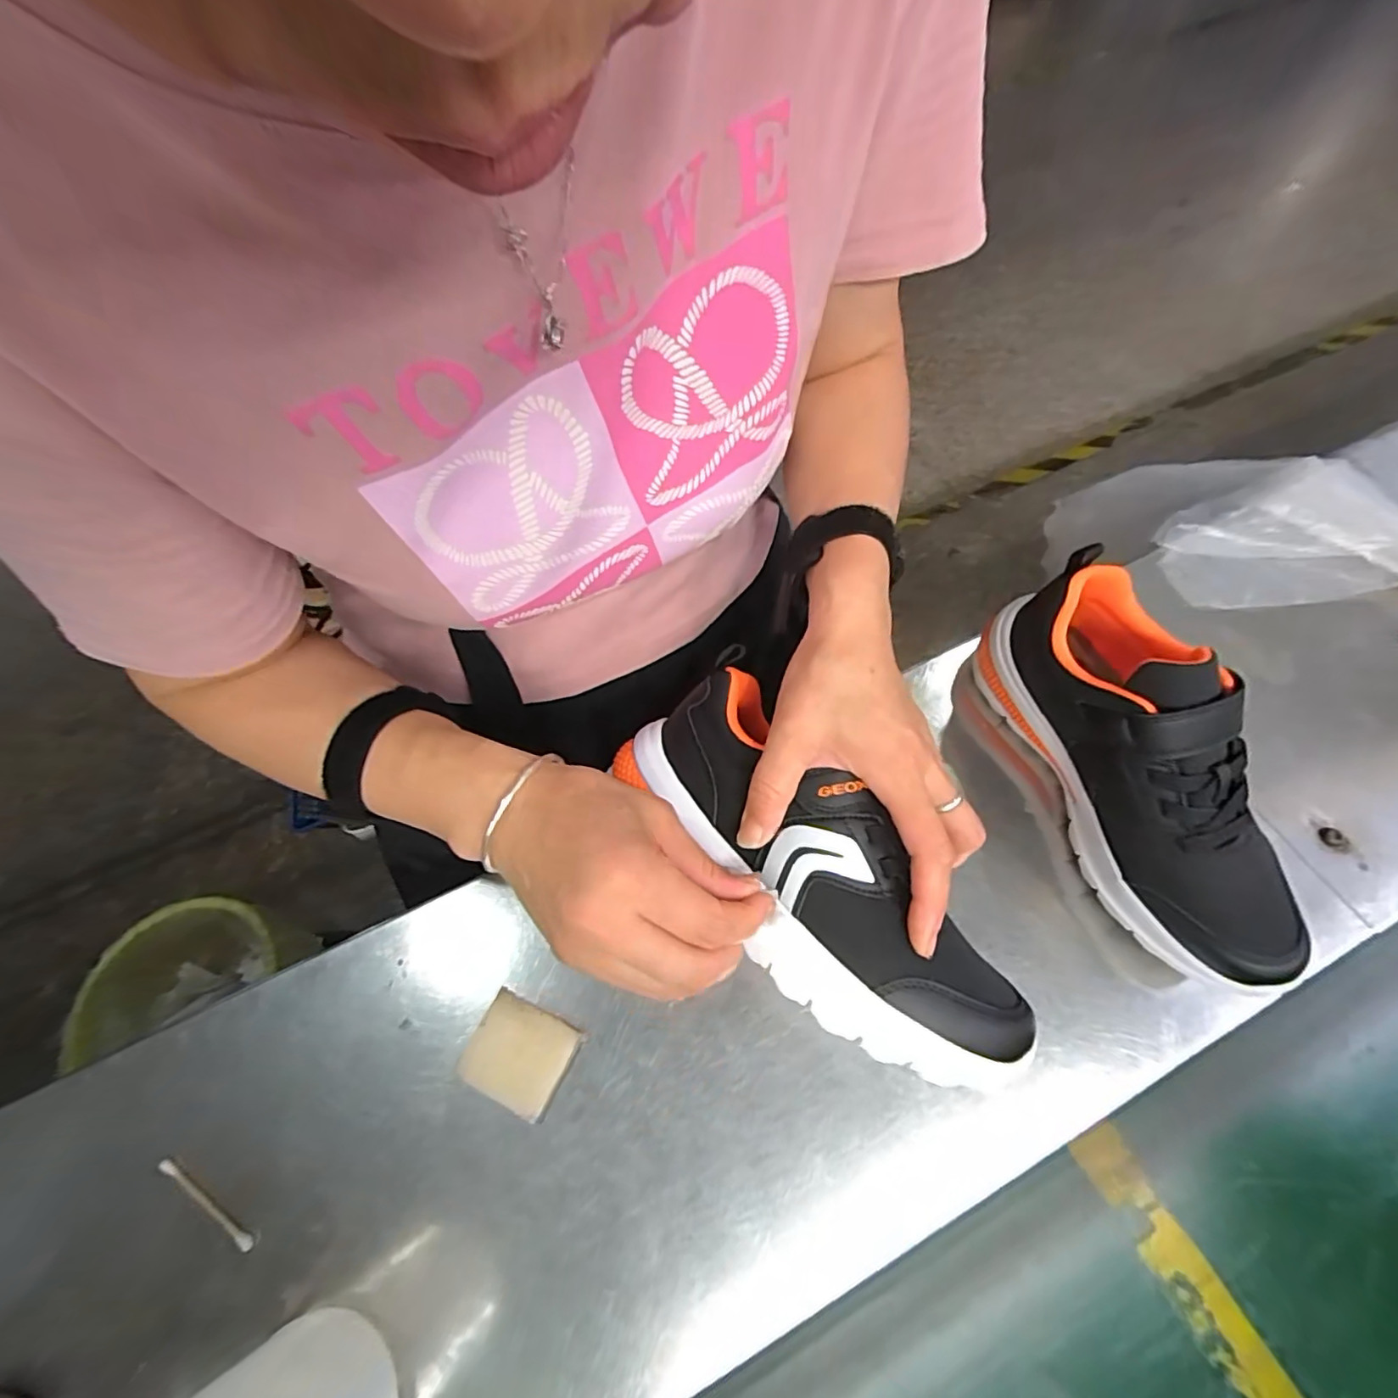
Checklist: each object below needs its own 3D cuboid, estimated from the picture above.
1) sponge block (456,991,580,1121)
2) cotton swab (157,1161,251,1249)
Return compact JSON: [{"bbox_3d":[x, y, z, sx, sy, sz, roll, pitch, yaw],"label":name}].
[{"bbox_3d":[-0.099,0.197,0.332,0.056,0.014,0.048,24,67,11],"label":"sponge block"},{"bbox_3d":[-0.254,0.260,0.307,0.067,0.006,0.008,29,69,13],"label":"cotton swab"}]

